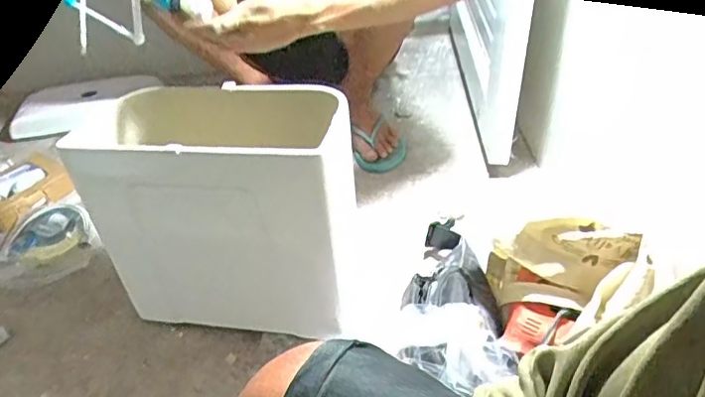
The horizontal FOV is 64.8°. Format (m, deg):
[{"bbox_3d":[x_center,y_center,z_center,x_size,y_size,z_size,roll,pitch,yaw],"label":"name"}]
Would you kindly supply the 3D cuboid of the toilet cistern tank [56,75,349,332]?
[{"bbox_3d":[-0.188,0.008,0.767,0.366,0.289,0.185,5,41,10],"label":"toilet cistern tank"}]

